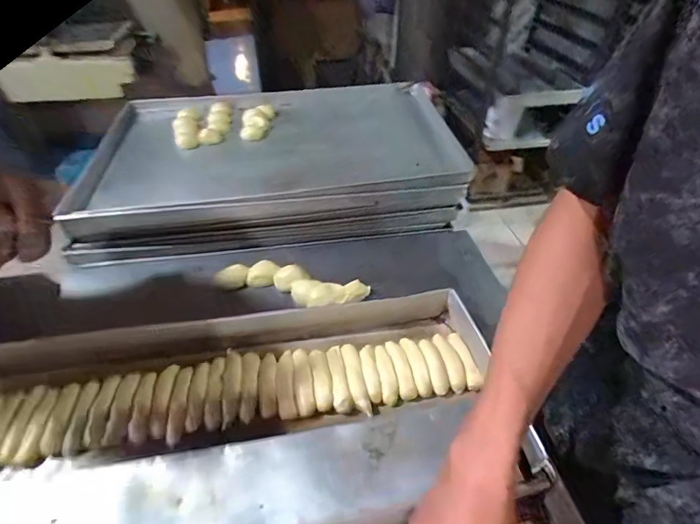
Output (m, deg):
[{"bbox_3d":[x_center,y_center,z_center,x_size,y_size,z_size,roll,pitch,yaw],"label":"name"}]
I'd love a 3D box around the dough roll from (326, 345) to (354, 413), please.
[{"bbox_3d":[-0.015,0.149,0.533,0.023,0.026,0.095,-6,43,-8],"label":"dough roll"}]

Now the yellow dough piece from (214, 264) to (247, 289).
[{"bbox_3d":[-0.191,0.025,0.660,0.051,0.024,0.034,-10,44,-11],"label":"yellow dough piece"}]

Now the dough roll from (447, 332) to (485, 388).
[{"bbox_3d":[0.157,0.131,0.559,0.019,0.021,0.087,-4,44,-9],"label":"dough roll"}]

